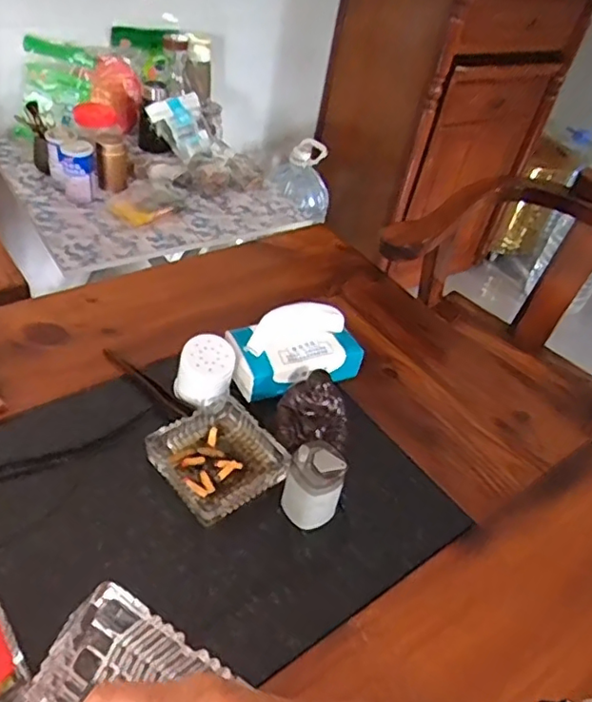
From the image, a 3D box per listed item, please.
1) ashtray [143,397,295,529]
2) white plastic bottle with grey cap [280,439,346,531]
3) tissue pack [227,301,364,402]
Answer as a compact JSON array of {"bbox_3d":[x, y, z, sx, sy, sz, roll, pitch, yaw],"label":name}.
[{"bbox_3d":[-0.088,0.121,0.678,0.122,0.038,0.126,-26,55,-35],"label":"ashtray"},{"bbox_3d":[0.019,0.141,0.636,0.060,0.086,0.051,13,42,1],"label":"white plastic bottle with grey cap"},{"bbox_3d":[0.002,-0.001,0.768,0.166,0.092,0.090,-4,44,-18],"label":"tissue pack"}]

